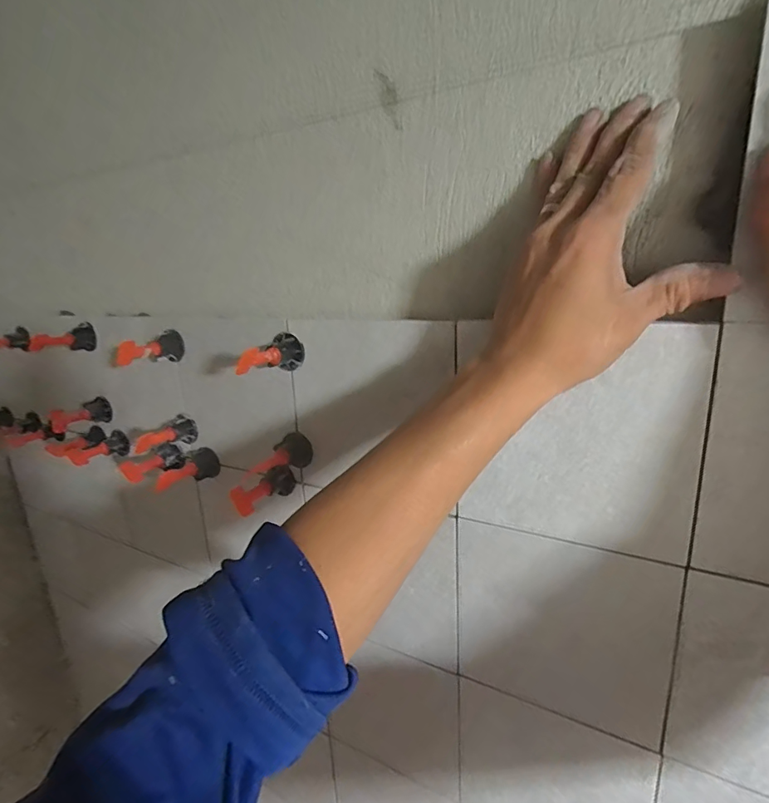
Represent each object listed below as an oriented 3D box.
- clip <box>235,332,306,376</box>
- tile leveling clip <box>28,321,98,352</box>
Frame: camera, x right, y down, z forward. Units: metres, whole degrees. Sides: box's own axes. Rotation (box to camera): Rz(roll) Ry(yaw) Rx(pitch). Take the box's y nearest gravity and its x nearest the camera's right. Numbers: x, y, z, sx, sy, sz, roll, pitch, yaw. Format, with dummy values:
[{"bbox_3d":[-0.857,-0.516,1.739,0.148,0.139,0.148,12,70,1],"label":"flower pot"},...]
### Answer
[{"bbox_3d":[-0.088,-0.034,0.374,0.026,0.029,0.061,2,16,19],"label":"clip"},{"bbox_3d":[-0.358,-0.070,0.529,0.065,0.030,0.026,-11,17,-26],"label":"tile leveling clip"}]

